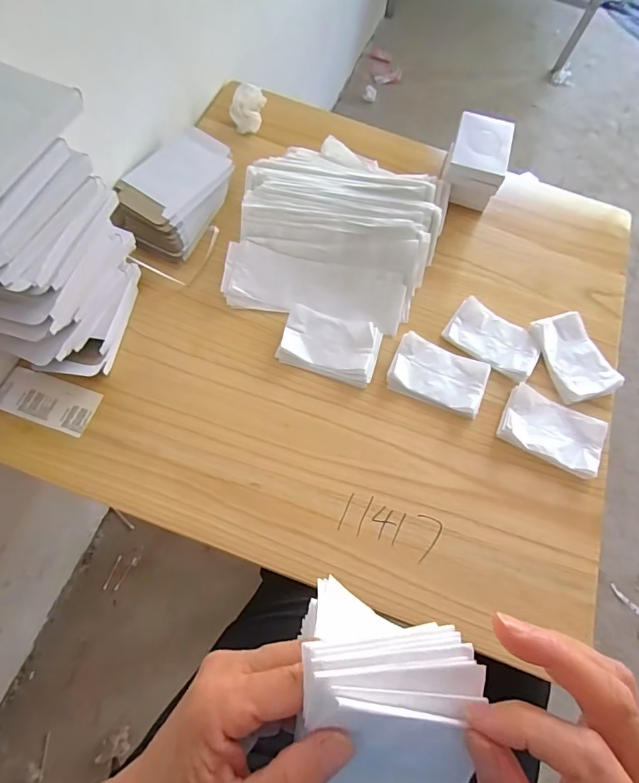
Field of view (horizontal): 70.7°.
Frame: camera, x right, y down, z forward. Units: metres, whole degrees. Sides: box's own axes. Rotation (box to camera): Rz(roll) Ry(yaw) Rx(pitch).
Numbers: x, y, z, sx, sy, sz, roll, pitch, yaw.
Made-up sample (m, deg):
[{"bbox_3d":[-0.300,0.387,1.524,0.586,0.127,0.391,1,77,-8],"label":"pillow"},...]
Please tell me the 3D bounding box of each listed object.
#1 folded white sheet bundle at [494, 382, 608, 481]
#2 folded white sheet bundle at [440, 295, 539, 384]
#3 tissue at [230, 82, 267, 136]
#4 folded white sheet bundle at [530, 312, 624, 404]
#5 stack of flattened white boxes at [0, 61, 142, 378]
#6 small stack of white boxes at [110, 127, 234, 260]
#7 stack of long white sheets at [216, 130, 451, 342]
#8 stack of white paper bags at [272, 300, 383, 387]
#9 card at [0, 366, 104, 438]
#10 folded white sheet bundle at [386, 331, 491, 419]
[{"bbox_3d":[0.310,0.052,0.598,0.130,0.016,0.085,28,68,8],"label":"folded white sheet bundle"},{"bbox_3d":[0.251,-0.077,0.647,0.128,0.019,0.082,34,68,10],"label":"folded white sheet bundle"},{"bbox_3d":[-0.124,-0.486,0.777,0.052,0.044,0.071,11,66,1],"label":"tissue"},{"bbox_3d":[0.365,-0.050,0.652,0.084,0.031,0.130,-15,69,-8],"label":"folded white sheet bundle"},{"bbox_3d":[-0.301,-0.149,0.492,0.107,0.274,0.203,18,67,3],"label":"stack of flattened white boxes"},{"bbox_3d":[-0.216,-0.302,0.682,0.118,0.063,0.210,24,67,6],"label":"small stack of white boxes"},{"bbox_3d":[0.034,-0.259,0.680,0.291,0.062,0.319,11,66,0],"label":"stack of long white sheets"},{"bbox_3d":[0.016,-0.065,0.623,0.131,0.017,0.087,16,66,2],"label":"stack of white paper bags"},{"bbox_3d":[-0.342,0.012,0.568,0.118,0.006,0.059,19,71,2],"label":"card"},{"bbox_3d":[0.163,-0.022,0.621,0.128,0.018,0.084,23,67,6],"label":"folded white sheet bundle"}]

